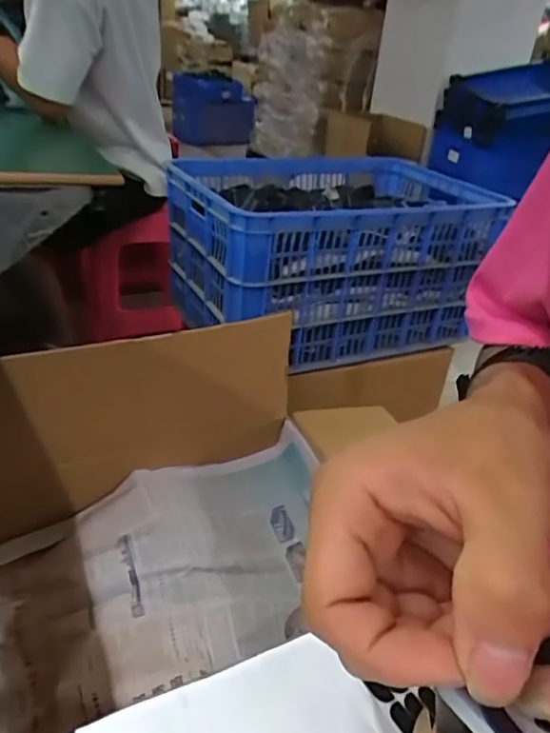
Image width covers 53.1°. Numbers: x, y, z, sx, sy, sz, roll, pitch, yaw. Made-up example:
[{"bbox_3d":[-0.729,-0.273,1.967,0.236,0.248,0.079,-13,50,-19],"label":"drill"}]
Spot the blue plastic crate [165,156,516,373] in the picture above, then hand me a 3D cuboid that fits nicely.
[{"bbox_3d":[0.098,-0.246,1.150,0.562,0.281,0.445,-10,35,-25],"label":"blue plastic crate"}]

